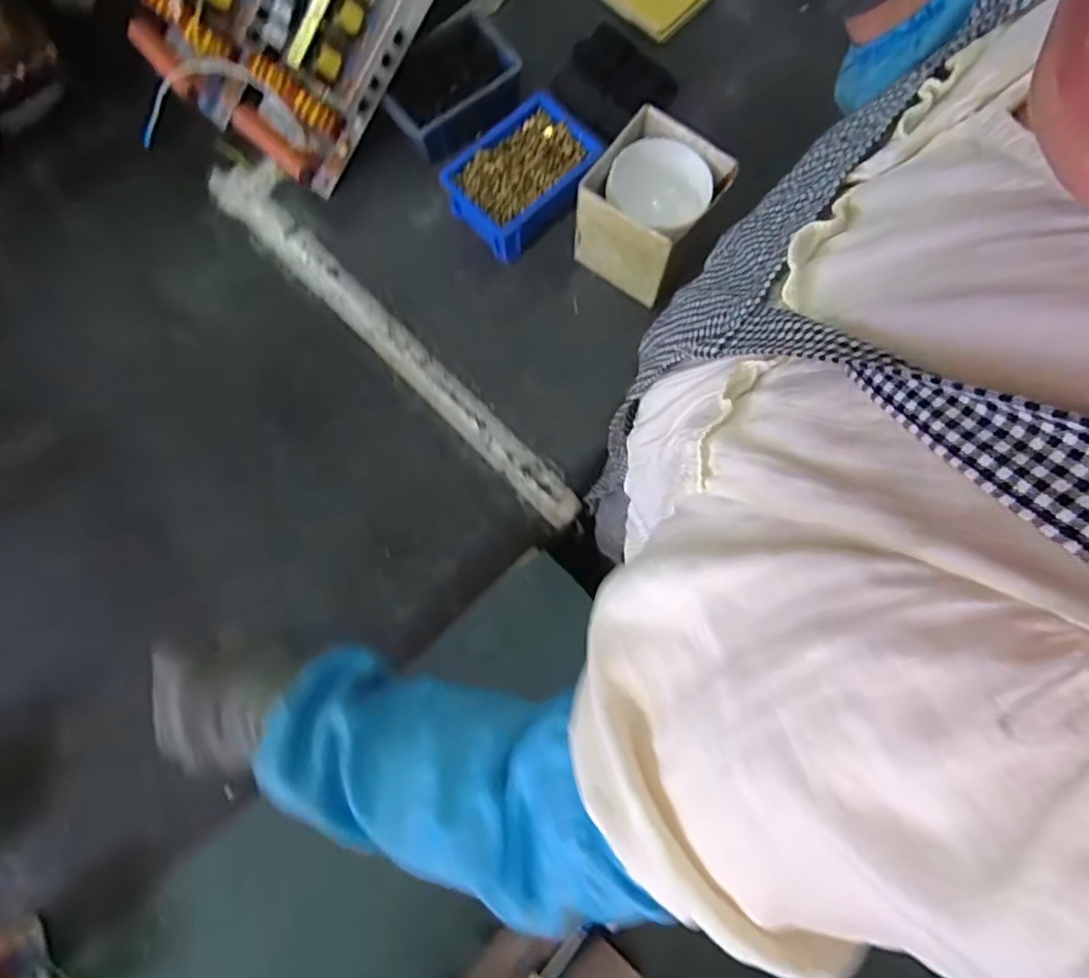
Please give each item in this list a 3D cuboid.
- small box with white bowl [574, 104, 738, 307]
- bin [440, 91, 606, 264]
[{"bbox_3d":[0.103,-0.266,0.550,0.101,0.113,0.107,39,82,7],"label":"small box with white bowl"},{"bbox_3d":[-0.020,-0.320,0.585,0.151,0.054,0.103,-43,82,-7],"label":"bin"}]

